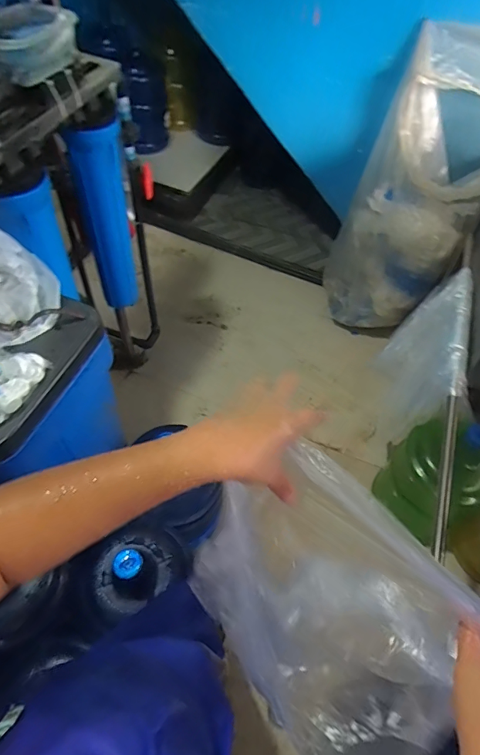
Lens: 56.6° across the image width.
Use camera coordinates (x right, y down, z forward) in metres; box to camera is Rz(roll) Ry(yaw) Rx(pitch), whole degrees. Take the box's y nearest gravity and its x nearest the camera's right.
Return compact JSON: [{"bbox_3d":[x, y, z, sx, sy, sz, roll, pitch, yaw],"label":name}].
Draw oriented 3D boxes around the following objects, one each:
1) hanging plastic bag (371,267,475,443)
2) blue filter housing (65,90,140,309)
[{"bbox_3d":[0.519,-0.045,1.304,0.167,0.365,0.475,14,56,6],"label":"hanging plastic bag"},{"bbox_3d":[-0.324,-0.396,1.116,0.121,0.533,0.135,-11,57,-11],"label":"blue filter housing"}]

